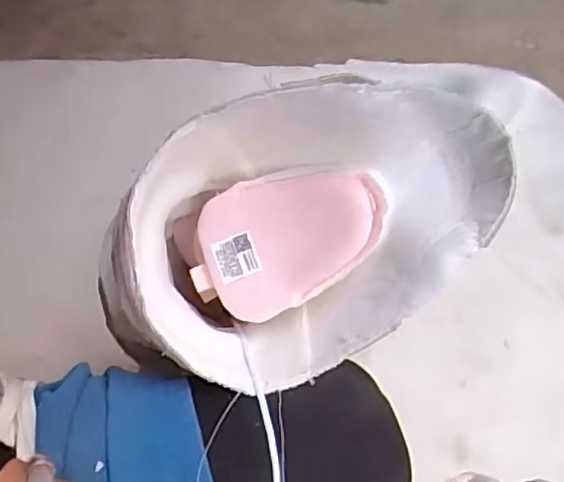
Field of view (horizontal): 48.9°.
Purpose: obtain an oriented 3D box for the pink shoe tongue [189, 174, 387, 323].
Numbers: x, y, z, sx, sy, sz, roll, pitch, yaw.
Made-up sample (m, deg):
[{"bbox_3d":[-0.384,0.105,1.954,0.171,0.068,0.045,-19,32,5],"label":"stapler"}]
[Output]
[{"bbox_3d":[0.000,-0.002,0.373,0.122,0.018,0.078,-28,79,13],"label":"pink shoe tongue"}]

